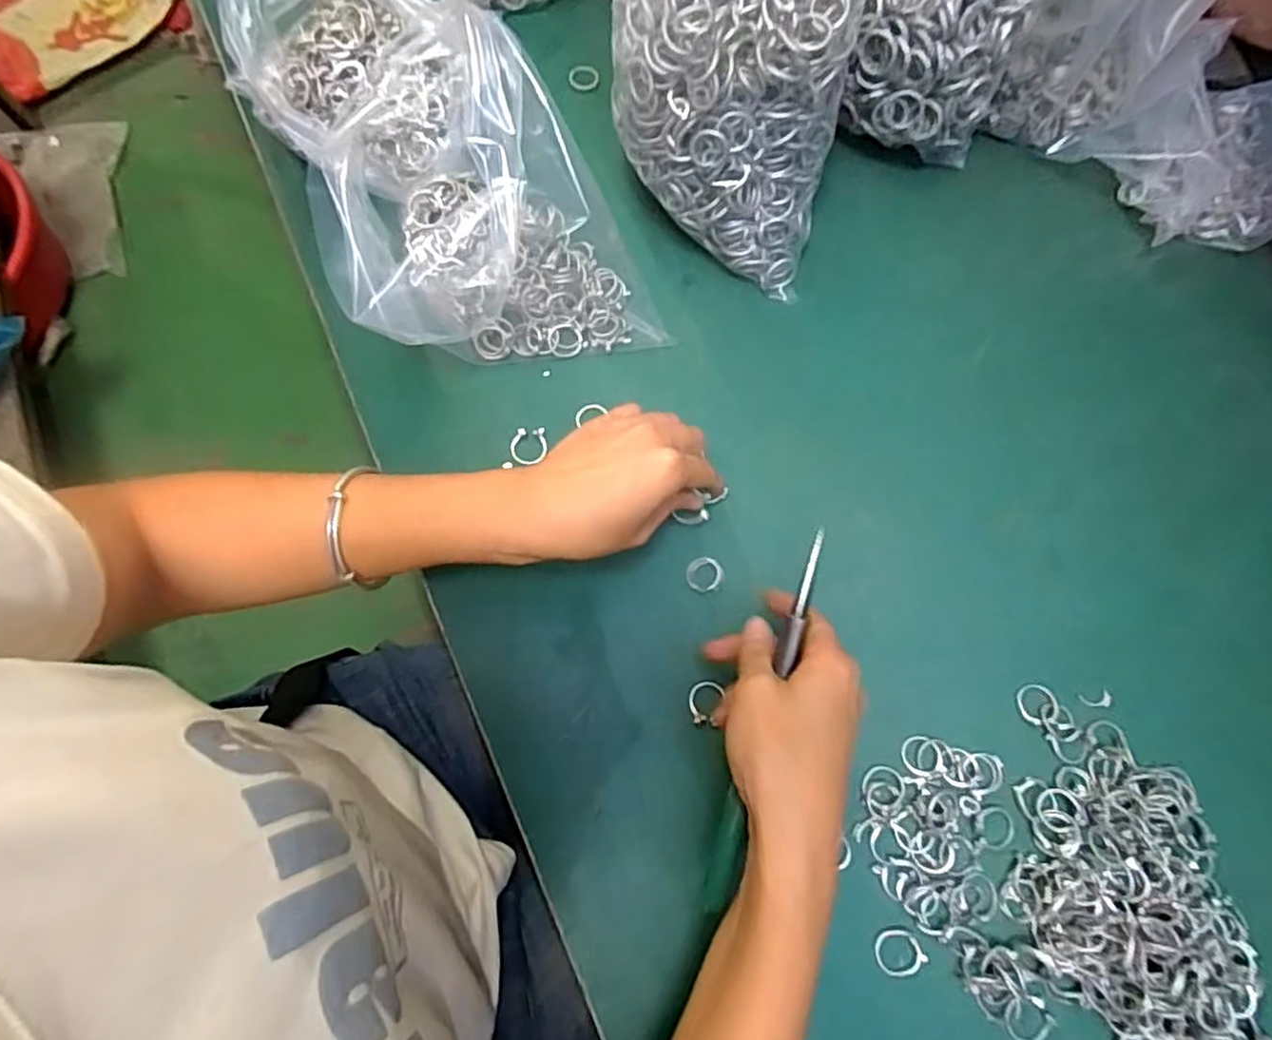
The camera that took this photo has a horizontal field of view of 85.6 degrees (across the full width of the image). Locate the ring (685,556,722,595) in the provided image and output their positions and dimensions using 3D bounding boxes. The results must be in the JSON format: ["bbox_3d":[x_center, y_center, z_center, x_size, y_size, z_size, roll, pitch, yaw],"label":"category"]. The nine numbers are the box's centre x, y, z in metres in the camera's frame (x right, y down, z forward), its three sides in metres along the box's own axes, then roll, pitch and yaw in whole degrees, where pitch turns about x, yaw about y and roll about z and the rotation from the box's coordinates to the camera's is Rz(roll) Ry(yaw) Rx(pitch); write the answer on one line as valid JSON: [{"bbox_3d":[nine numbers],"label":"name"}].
[{"bbox_3d":[0.041,0.033,0.410,0.022,0.008,0.021,1,71,-2],"label":"ring"}]

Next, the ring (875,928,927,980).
[{"bbox_3d":[0.136,0.225,0.356,0.023,0.005,0.021,1,71,-2],"label":"ring"}]

